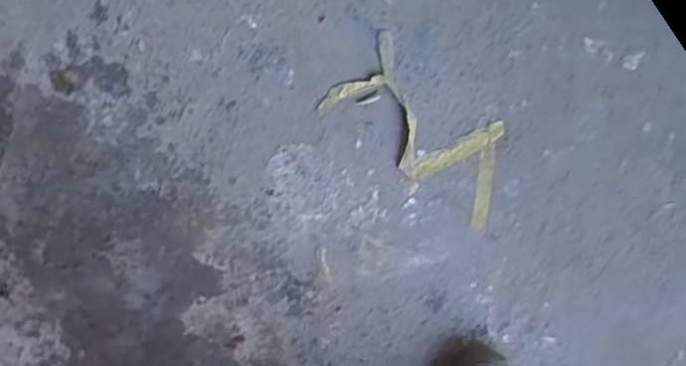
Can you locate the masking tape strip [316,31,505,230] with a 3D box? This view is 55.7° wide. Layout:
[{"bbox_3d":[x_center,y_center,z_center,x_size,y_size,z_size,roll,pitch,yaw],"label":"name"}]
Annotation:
[{"bbox_3d":[0.083,-0.056,0.653,0.202,0.008,0.102,34,98,0],"label":"masking tape strip"}]

